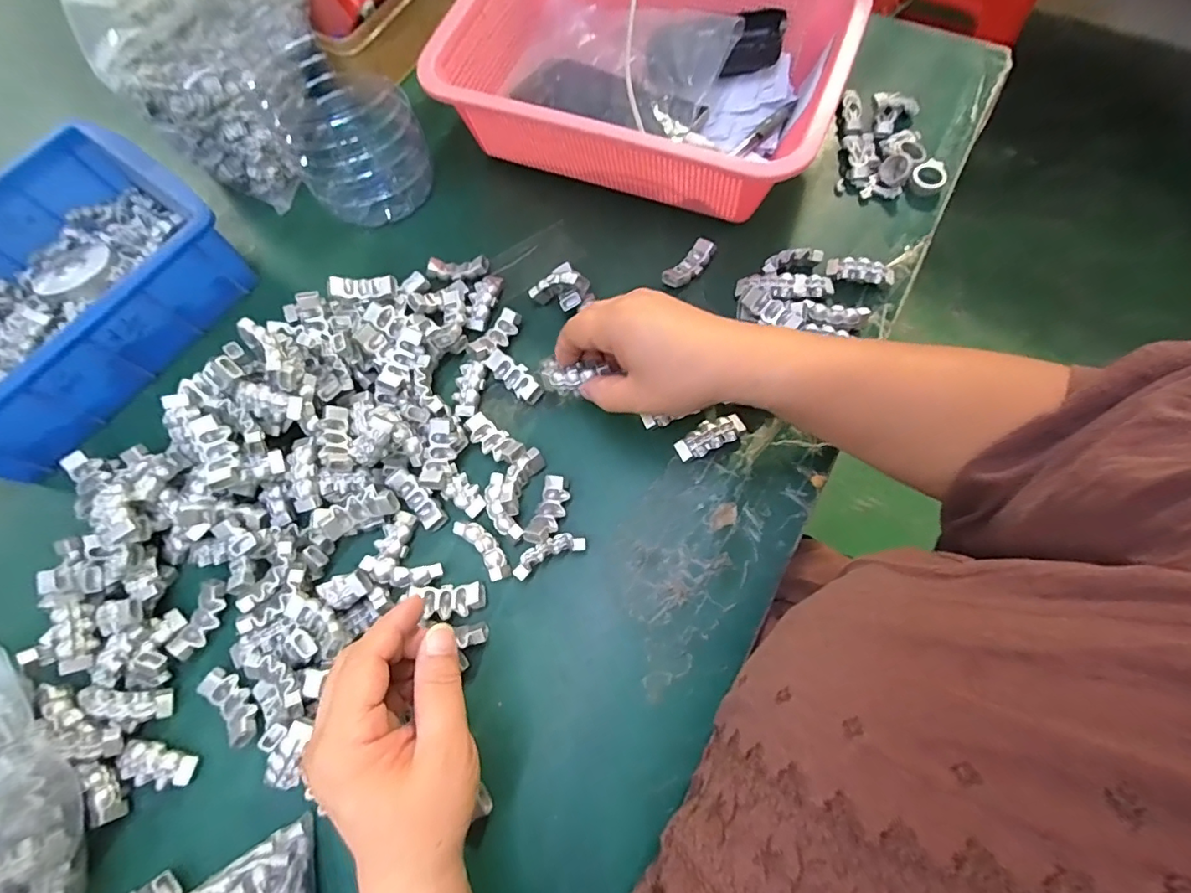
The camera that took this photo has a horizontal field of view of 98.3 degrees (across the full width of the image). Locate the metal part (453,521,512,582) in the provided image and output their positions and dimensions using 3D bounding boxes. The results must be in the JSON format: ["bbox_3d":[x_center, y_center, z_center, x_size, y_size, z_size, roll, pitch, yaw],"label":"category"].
[{"bbox_3d":[-0.071,0.065,0.329,0.016,0.012,0.047,-40,72,-12],"label":"metal part"}]

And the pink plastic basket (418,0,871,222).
[{"bbox_3d":[0.038,-0.308,0.420,0.307,0.080,0.205,16,71,9],"label":"pink plastic basket"}]

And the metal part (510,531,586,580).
[{"bbox_3d":[-0.030,0.068,0.327,0.047,0.013,0.016,-24,70,-7],"label":"metal part"}]

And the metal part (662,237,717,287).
[{"bbox_3d":[0.072,-0.141,0.398,0.018,0.012,0.048,42,76,16],"label":"metal part"}]

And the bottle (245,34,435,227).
[{"bbox_3d":[-0.192,-0.245,0.412,0.099,0.099,0.081,-37,72,-11],"label":"bottle"}]

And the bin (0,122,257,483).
[{"bbox_3d":[-0.407,-0.109,0.381,0.172,0.065,0.239,35,74,14],"label":"bin"}]

